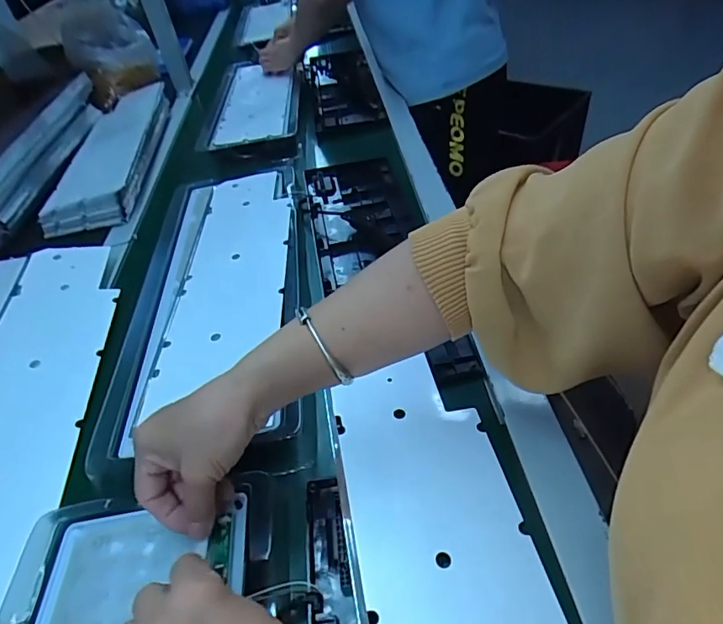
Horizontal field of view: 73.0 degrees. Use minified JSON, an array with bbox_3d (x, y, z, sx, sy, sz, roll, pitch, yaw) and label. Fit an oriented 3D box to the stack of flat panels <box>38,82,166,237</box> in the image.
[{"bbox_3d":[-0.427,-0.305,0.870,0.156,0.044,0.492,-21,43,5],"label":"stack of flat panels"}]

